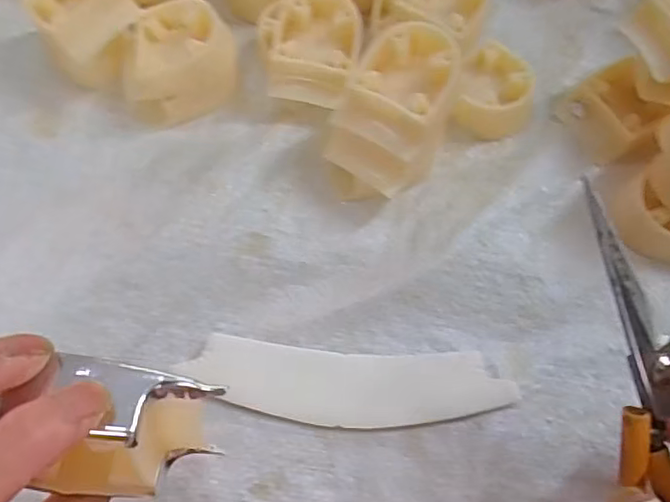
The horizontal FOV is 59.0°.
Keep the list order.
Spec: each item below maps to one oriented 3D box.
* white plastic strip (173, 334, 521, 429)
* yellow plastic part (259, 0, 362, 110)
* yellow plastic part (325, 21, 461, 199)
[{"bbox_3d":[0.006,0.063,0.279,0.149,0.006,0.036,2,72,2],"label":"white plastic strip"},{"bbox_3d":[-0.015,-0.111,0.331,0.056,0.040,0.059,2,67,1],"label":"yellow plastic part"},{"bbox_3d":[0.029,-0.069,0.302,0.054,0.062,0.065,21,69,8],"label":"yellow plastic part"}]

